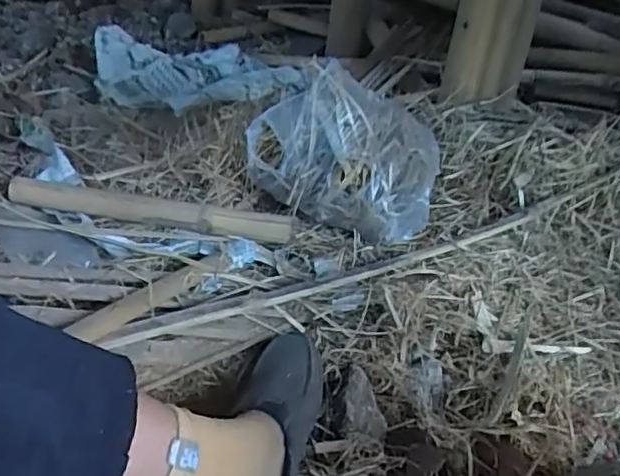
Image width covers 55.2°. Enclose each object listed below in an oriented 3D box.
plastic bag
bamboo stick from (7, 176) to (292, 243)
[{"bbox_3d":[0.059,-0.148,0.960,0.303,0.197,0.172,17,34,11],"label":"plastic bag"},{"bbox_3d":[-0.257,-0.048,0.936,0.456,0.030,0.043,12,33,3],"label":"bamboo stick"}]

